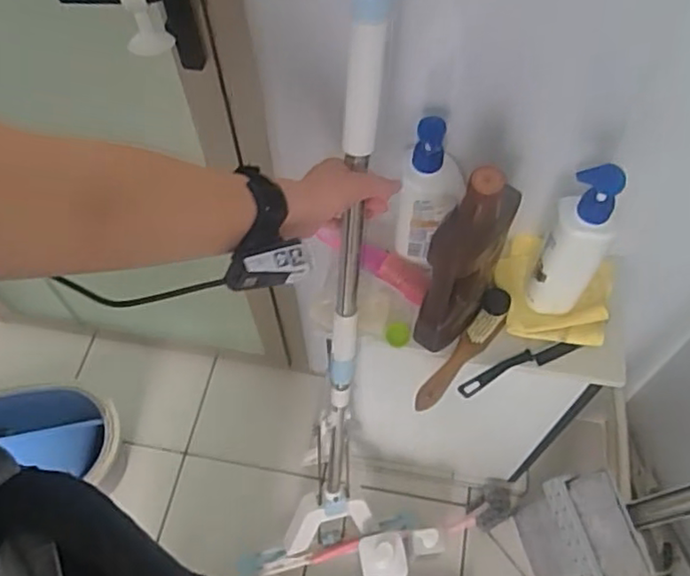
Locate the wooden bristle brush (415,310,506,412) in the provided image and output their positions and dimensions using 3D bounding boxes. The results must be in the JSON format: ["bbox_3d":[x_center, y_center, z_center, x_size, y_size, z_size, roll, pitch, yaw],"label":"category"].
[{"bbox_3d":[0.142,0.091,0.794,0.034,0.032,0.156,37,66,21],"label":"wooden bristle brush"}]

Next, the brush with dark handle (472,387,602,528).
[{"bbox_3d":[0.310,0.302,1.086,0.063,0.572,0.119,37,66,21],"label":"brush with dark handle"}]

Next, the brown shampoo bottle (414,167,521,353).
[{"bbox_3d":[0.136,-0.026,0.716,0.060,0.266,0.113,27,63,17],"label":"brown shampoo bottle"}]

